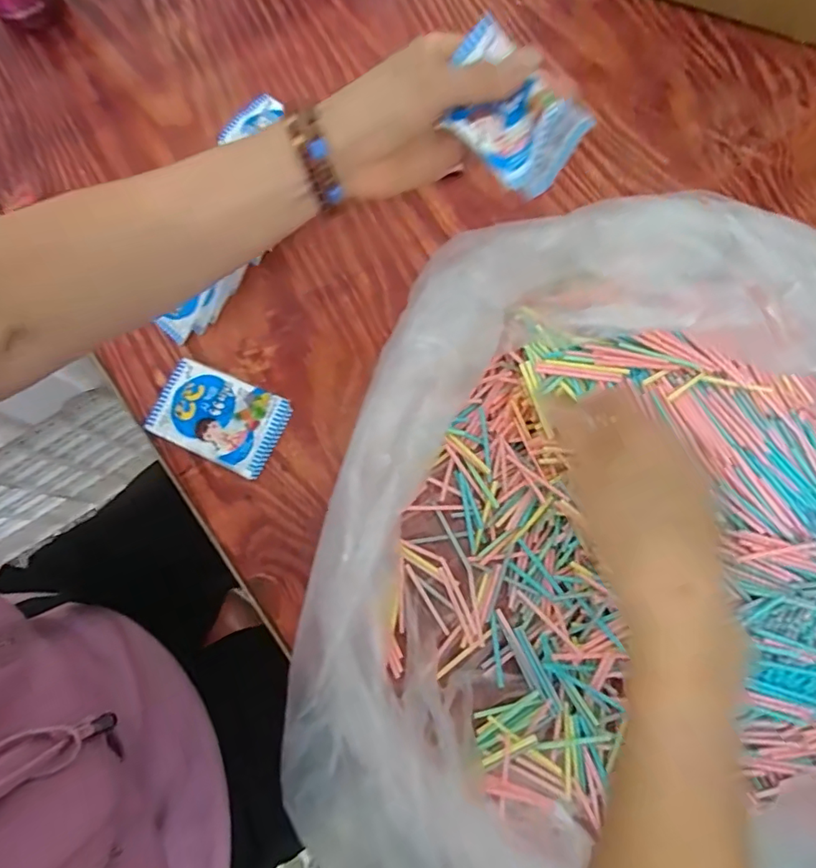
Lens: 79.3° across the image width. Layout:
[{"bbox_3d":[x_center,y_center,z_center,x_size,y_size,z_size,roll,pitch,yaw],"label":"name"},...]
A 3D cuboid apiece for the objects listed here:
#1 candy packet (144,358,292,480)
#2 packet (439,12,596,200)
[{"bbox_3d":[-0.162,-0.016,0.421,0.109,0.010,0.071,24,76,5],"label":"candy packet"},{"bbox_3d":[0.051,-0.176,0.256,0.049,0.036,0.097,-19,72,-6],"label":"packet"}]

